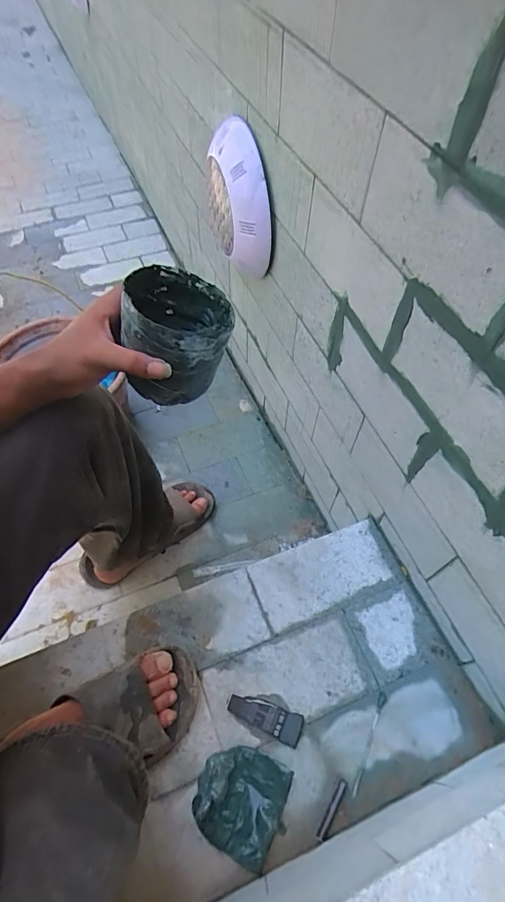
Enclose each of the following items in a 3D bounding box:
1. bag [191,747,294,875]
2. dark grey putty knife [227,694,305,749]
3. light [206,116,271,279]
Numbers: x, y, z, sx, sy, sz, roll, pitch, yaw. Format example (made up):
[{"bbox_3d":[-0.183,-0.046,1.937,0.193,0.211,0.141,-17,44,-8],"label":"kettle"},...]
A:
[{"bbox_3d":[-0.012,0.372,0.473,0.099,0.034,0.095,19,61,10],"label":"bag"},{"bbox_3d":[0.014,0.313,0.524,0.088,0.012,0.033,16,60,9],"label":"dark grey putty knife"},{"bbox_3d":[-0.026,-0.392,0.702,0.069,0.181,0.175,-11,60,-7],"label":"light"}]

